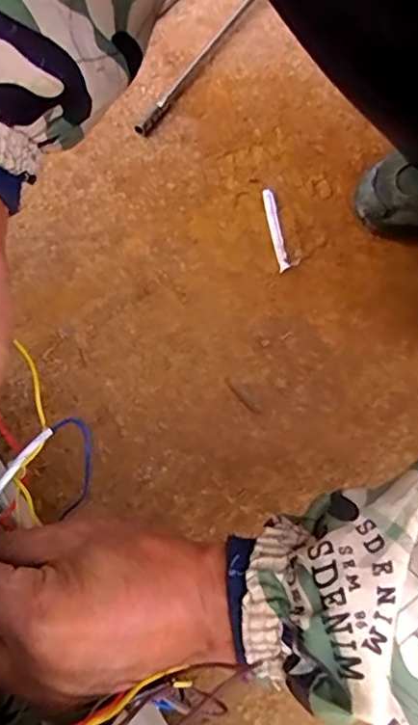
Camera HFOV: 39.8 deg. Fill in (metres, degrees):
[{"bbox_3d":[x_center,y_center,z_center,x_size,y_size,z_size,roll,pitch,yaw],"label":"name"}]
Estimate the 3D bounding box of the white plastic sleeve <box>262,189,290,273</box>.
[{"bbox_3d":[0.067,-0.133,0.574,0.010,0.004,0.094,-8,70,-5],"label":"white plastic sleeve"}]

